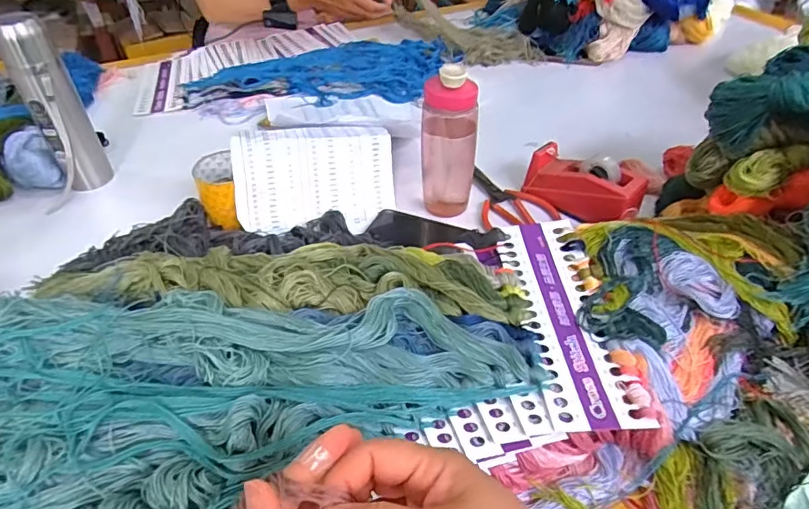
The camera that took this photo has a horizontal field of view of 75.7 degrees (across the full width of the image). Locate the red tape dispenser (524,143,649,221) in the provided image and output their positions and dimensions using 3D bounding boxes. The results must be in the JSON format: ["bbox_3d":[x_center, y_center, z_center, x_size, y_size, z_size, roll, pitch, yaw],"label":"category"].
[{"bbox_3d":[0.239,-0.091,0.694,0.065,0.068,0.153,-31,50,-30],"label":"red tape dispenser"}]

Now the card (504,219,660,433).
[{"bbox_3d":[0.149,0.052,0.491,0.074,0.009,0.238,-2,44,-5],"label":"card"}]

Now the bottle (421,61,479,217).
[{"bbox_3d":[0.058,-0.145,0.656,0.068,0.190,0.062,5,42,6],"label":"bottle"}]

